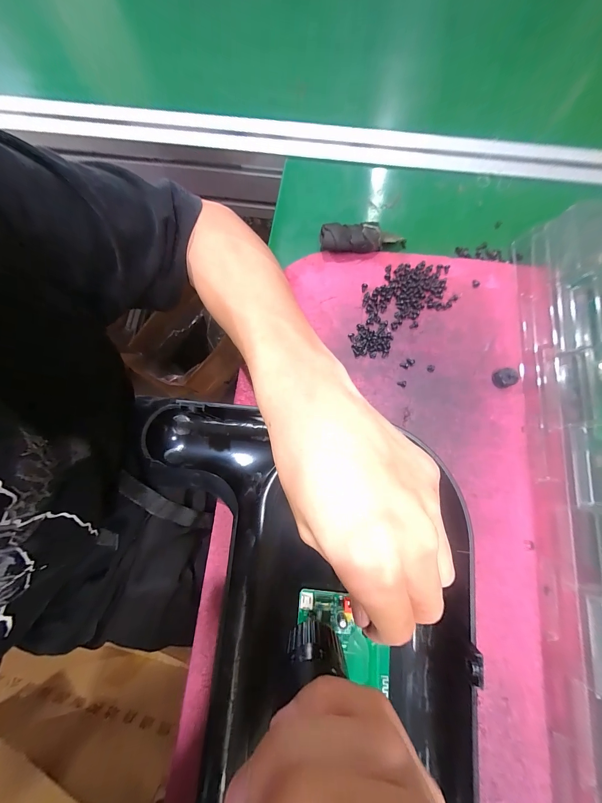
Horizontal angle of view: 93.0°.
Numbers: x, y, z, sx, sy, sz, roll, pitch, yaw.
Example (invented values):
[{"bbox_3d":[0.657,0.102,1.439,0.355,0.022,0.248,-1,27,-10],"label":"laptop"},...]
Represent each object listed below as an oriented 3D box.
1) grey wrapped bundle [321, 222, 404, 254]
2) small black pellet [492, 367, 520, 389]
[{"bbox_3d":[0.051,-0.136,0.238,0.068,0.022,0.021,6,80,3],"label":"grey wrapped bundle"},{"bbox_3d":[0.155,-0.018,0.217,0.012,0.012,0.014,-24,80,-3],"label":"small black pellet"}]

